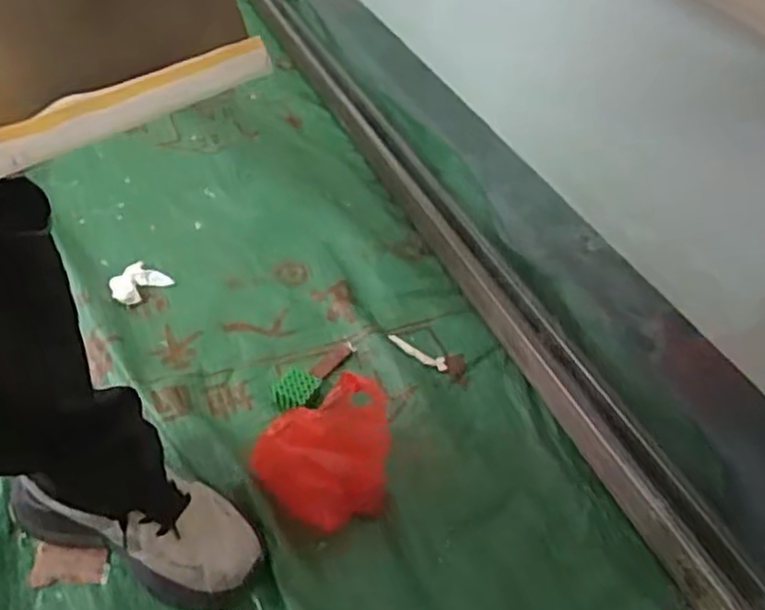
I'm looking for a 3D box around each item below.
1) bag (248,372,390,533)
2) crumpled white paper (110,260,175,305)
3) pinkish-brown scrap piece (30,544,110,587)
[{"bbox_3d":[-0.044,0.155,0.771,0.128,0.116,0.160,32,48,25],"label":"bag"},{"bbox_3d":[-0.353,-0.031,1.001,0.068,0.010,0.077,27,46,21],"label":"crumpled white paper"},{"bbox_3d":[-0.315,0.263,0.707,0.073,0.007,0.040,1,42,-6],"label":"pinkish-brown scrap piece"}]

